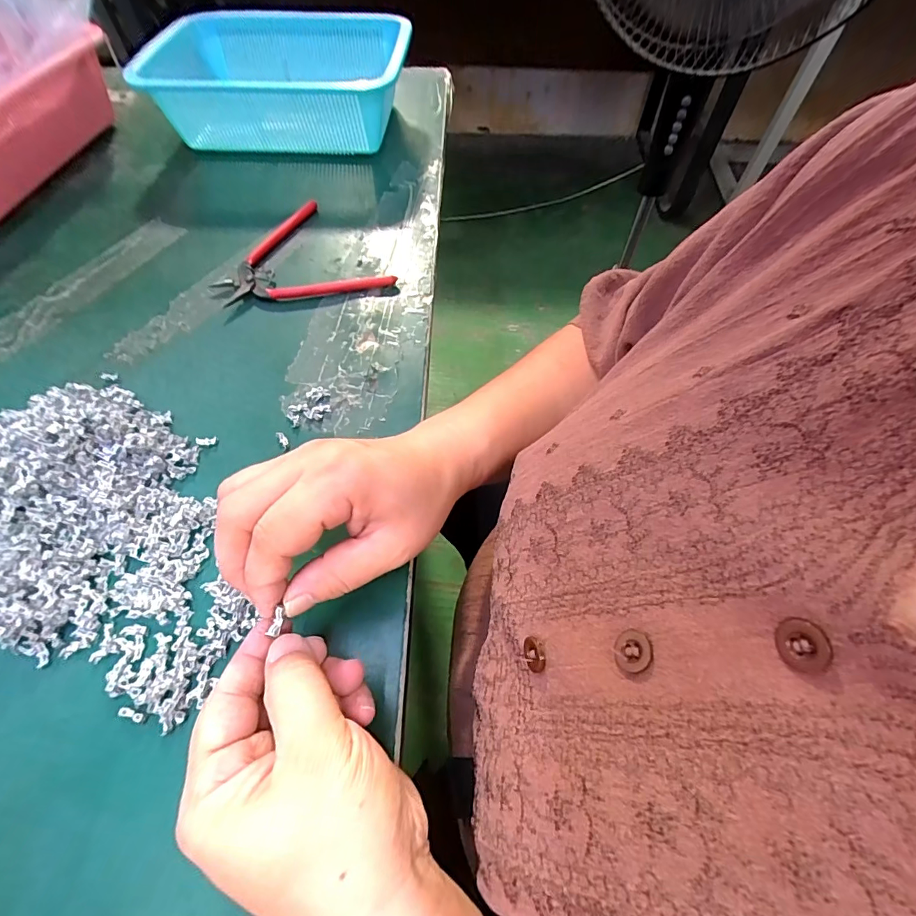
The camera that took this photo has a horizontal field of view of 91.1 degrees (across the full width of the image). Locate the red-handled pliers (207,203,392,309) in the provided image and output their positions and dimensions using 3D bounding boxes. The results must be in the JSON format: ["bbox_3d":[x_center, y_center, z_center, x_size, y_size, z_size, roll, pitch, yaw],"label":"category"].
[{"bbox_3d":[-0.135,-0.188,0.401,0.144,0.011,0.124,-8,60,-4],"label":"red-handled pliers"}]

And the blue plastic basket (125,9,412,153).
[{"bbox_3d":[-0.182,-0.409,0.494,0.242,0.080,0.188,5,60,4],"label":"blue plastic basket"}]

